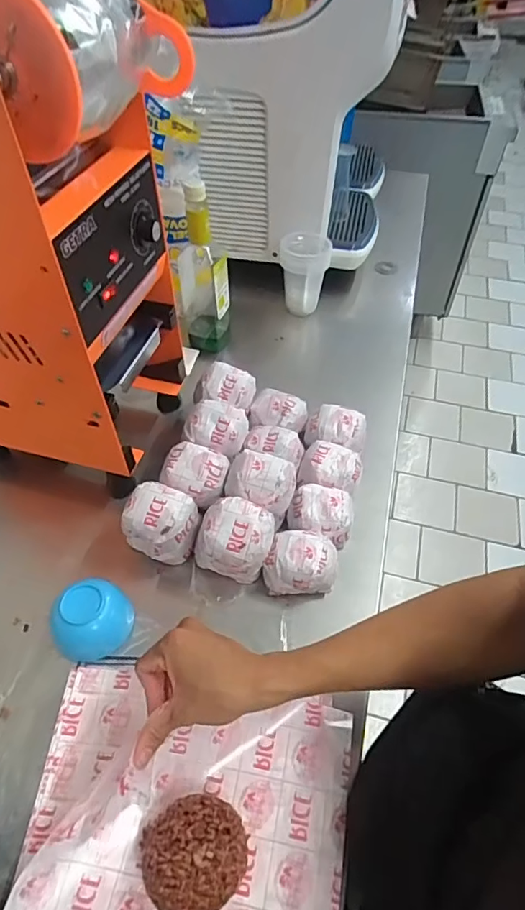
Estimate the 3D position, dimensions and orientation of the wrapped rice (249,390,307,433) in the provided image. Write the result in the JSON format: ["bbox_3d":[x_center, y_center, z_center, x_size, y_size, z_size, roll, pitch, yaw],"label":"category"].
[{"bbox_3d":[0.023,-0.059,0.727,0.078,0.041,0.058,12,51,9],"label":"wrapped rice"}]

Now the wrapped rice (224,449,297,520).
[{"bbox_3d":[-0.001,0.031,0.610,0.081,0.041,0.057,9,51,7],"label":"wrapped rice"}]

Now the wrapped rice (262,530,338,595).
[{"bbox_3d":[0.046,0.132,0.600,0.080,0.065,0.066,9,51,7],"label":"wrapped rice"}]

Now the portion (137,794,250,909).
[{"bbox_3d":[-0.058,0.336,0.428,0.084,0.044,0.084,0,50,0],"label":"portion"}]

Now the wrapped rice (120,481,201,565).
[{"bbox_3d":[-0.117,0.082,0.607,0.075,0.086,0.069,0,50,0],"label":"wrapped rice"}]

